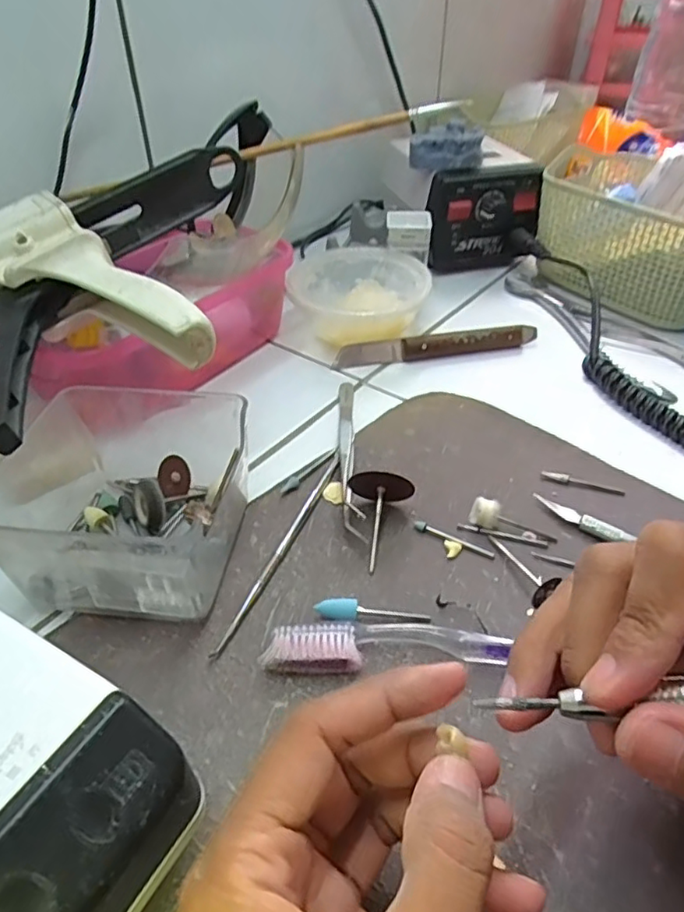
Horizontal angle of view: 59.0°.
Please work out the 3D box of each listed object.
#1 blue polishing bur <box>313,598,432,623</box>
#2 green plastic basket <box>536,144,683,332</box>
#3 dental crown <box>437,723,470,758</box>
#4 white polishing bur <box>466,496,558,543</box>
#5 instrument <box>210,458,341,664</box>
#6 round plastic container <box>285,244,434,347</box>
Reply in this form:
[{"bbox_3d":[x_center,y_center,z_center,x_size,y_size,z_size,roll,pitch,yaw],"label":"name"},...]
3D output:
[{"bbox_3d":[0.013,0.068,0.265,0.049,0.008,0.010,-2,41,-2],"label":"blue polishing bur"},{"bbox_3d":[0.245,-0.179,0.490,0.120,0.092,0.168,-29,48,-29],"label":"green plastic basket"},{"bbox_3d":[0.030,0.078,0.165,0.010,0.005,0.006,21,45,22],"label":"dental crown"},{"bbox_3d":[0.085,0.033,0.301,0.042,0.013,0.011,14,43,15],"label":"white polishing bur"},{"bbox_3d":[-0.028,0.041,0.299,0.008,0.006,0.134,16,43,17],"label":"instrument"},{"bbox_3d":[0.013,-0.117,0.459,0.099,0.048,0.102,0,41,0],"label":"round plastic container"}]

